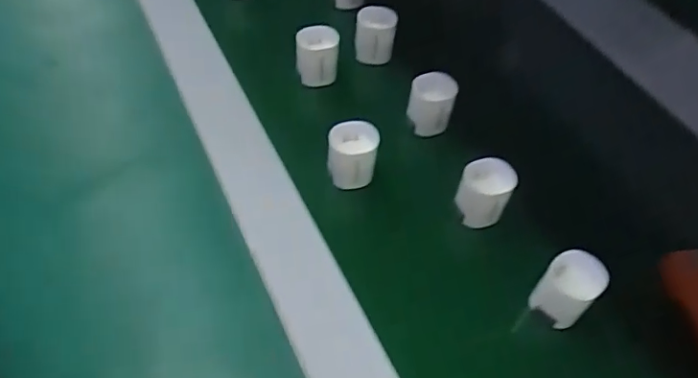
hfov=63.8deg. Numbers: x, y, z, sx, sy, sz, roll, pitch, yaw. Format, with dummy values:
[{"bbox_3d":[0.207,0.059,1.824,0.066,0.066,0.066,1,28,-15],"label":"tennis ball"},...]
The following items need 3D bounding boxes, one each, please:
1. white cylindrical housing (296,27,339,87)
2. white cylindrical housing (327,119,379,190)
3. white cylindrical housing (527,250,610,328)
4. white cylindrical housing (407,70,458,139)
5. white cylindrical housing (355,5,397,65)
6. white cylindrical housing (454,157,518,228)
[{"bbox_3d":[-0.024,-0.101,0.429,0.031,0.035,0.031,2,53,-3],"label":"white cylindrical housing"},{"bbox_3d":[0.002,-0.022,0.366,0.031,0.033,0.029,2,53,-3],"label":"white cylindrical housing"},{"bbox_3d":[0.123,0.055,0.312,0.029,0.033,0.028,2,53,-3],"label":"white cylindrical housing"},{"bbox_3d":[0.059,-0.061,0.405,0.031,0.037,0.026,9,53,2],"label":"white cylindrical housing"},{"bbox_3d":[0.022,-0.124,0.450,0.031,0.036,0.031,9,53,2],"label":"white cylindrical housing"},{"bbox_3d":[0.085,0.002,0.351,0.030,0.037,0.027,25,55,14],"label":"white cylindrical housing"}]

